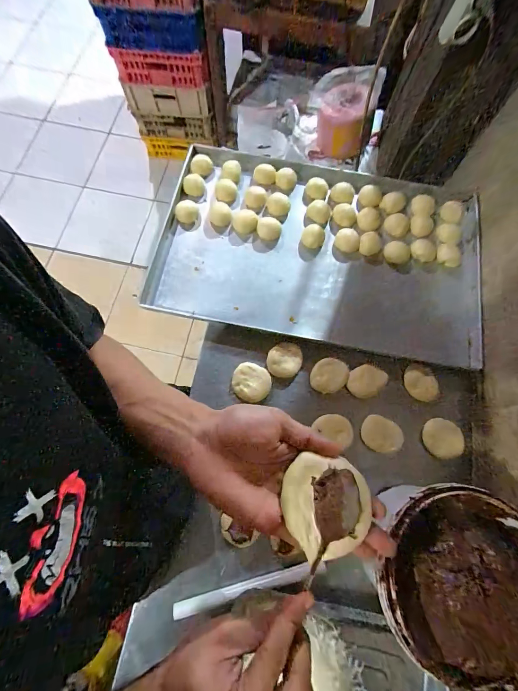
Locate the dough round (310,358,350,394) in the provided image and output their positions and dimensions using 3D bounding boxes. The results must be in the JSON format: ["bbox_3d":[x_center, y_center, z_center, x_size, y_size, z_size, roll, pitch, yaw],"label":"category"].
[{"bbox_3d":[0.142,0.062,0.626,0.079,0.014,0.064,-32,76,-10],"label":"dough round"}]

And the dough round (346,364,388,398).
[{"bbox_3d":[0.215,0.071,0.626,0.062,0.013,0.073,43,77,11],"label":"dough round"}]

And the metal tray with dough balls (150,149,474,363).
[{"bbox_3d":[0.134,-0.220,0.708,0.711,0.037,0.445,11,74,2],"label":"metal tray with dough balls"}]

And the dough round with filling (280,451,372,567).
[{"bbox_3d":[0.050,0.123,0.239,0.058,0.025,0.069,5,73,1],"label":"dough round with filling"}]

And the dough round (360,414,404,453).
[{"bbox_3d":[0.234,0.171,0.594,0.073,0.019,0.061,23,74,6],"label":"dough round"}]

